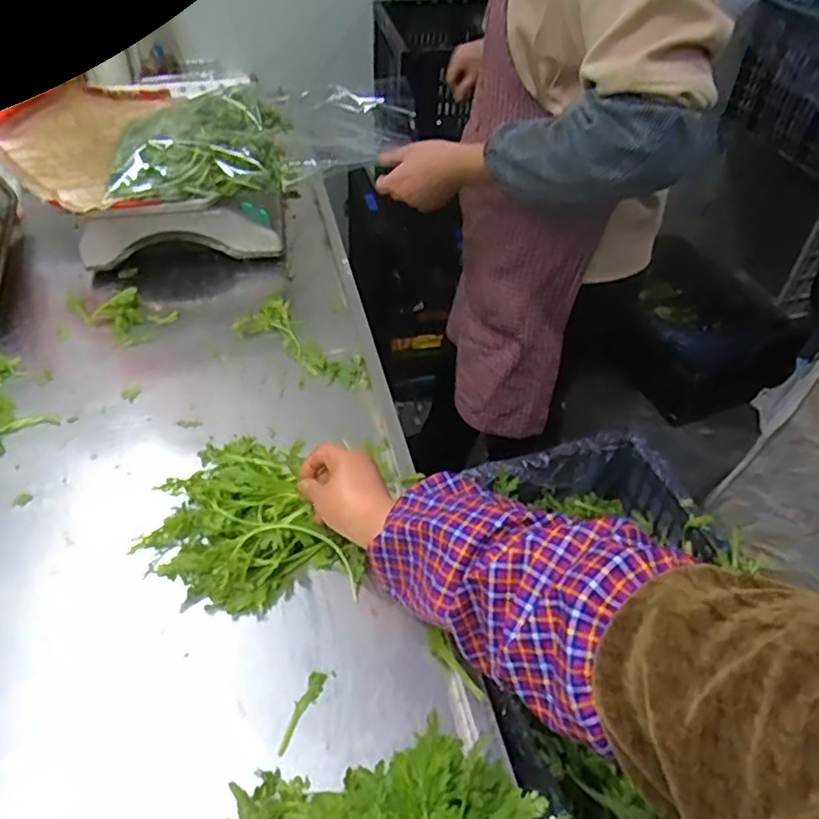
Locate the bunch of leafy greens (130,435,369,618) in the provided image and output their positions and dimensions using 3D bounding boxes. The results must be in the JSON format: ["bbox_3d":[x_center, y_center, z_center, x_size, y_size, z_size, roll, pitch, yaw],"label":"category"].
[{"bbox_3d":[-0.174,0.104,0.651,0.174,0.052,0.215,-18,48,-20],"label":"bunch of leafy greens"}]

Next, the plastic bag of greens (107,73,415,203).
[{"bbox_3d":[-0.207,-0.406,0.988,0.506,0.113,0.217,-31,53,-30],"label":"plastic bag of greens"}]

